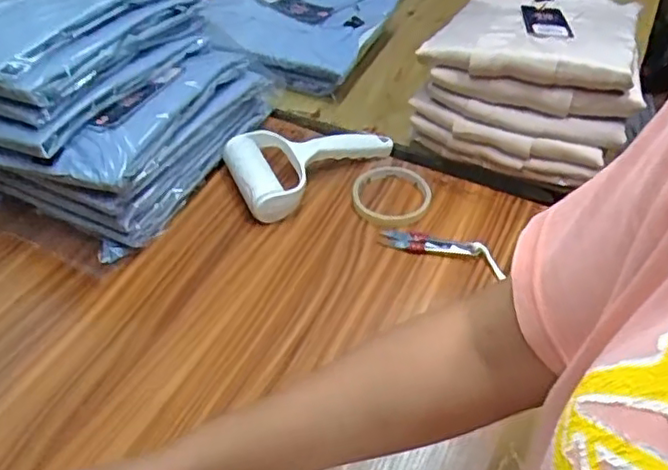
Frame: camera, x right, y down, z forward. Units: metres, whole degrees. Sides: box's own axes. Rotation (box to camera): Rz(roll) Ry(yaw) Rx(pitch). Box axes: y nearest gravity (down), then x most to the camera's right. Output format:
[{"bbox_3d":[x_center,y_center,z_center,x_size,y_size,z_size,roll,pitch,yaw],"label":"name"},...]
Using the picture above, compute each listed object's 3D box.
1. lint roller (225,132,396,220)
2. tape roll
[{"bbox_3d":[-0.021,-0.085,0.719,0.188,0.047,0.115,-19,49,-17],"label":"lint roller"},{"bbox_3d":[0.064,-0.046,0.703,0.085,0.012,0.095,3,46,3],"label":"tape roll"}]

